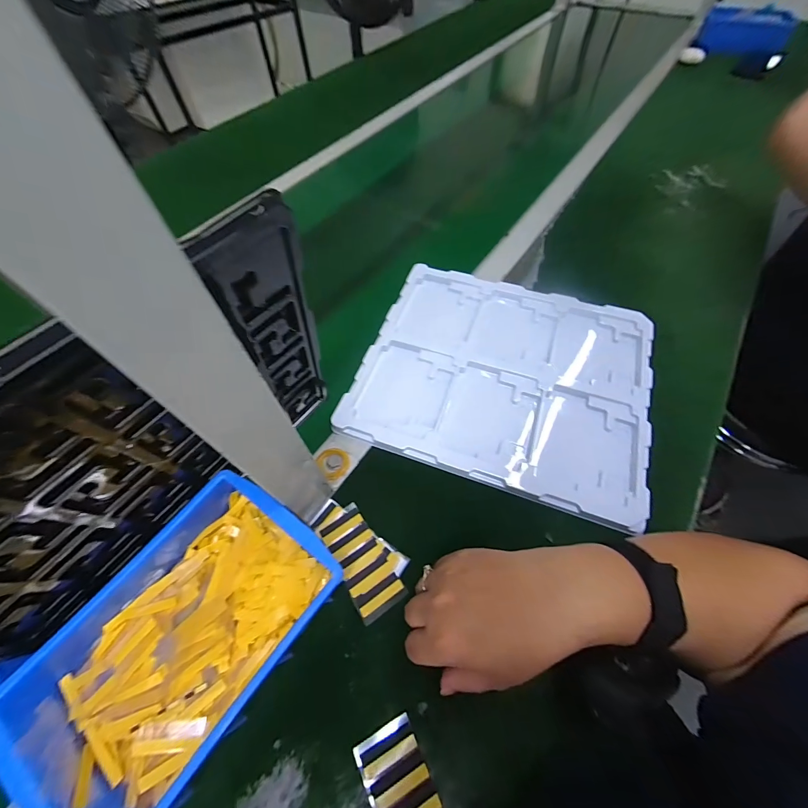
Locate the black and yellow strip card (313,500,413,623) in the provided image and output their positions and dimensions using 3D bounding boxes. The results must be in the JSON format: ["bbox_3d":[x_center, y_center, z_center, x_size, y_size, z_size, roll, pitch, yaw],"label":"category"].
[{"bbox_3d":[-0.038,0.131,0.310,0.052,0.008,0.103,-32,64,-17],"label":"black and yellow strip card"}]

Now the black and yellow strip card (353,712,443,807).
[{"bbox_3d":[-0.005,0.261,0.241,0.041,0.007,0.054,-20,55,-19],"label":"black and yellow strip card"}]

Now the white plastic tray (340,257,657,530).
[{"bbox_3d":[0.114,-0.040,0.396,0.307,0.016,0.268,18,61,11],"label":"white plastic tray"}]

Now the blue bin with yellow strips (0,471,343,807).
[{"bbox_3d":[-0.156,0.167,0.257,0.142,0.065,0.202,33,65,18],"label":"blue bin with yellow strips"}]

